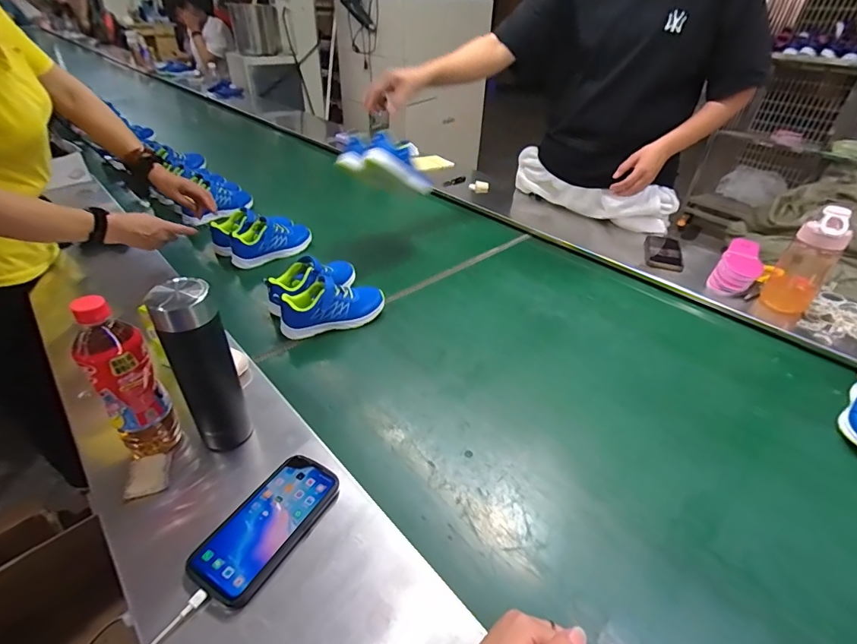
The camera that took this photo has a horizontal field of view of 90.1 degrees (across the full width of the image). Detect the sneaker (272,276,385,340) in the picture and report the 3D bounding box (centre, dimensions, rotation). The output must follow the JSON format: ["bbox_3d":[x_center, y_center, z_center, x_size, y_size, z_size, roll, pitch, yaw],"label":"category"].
[{"bbox_3d":[-0.181,-0.033,0.804,0.193,0.086,0.075,-11,39,-16],"label":"sneaker"}]

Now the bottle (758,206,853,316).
[{"bbox_3d":[0.731,-0.120,0.823,0.079,0.210,0.080,29,45,31],"label":"bottle"}]

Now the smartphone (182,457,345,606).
[{"bbox_3d":[-0.177,0.226,0.480,0.084,0.019,0.160,20,41,21],"label":"smartphone"}]

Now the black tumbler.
[{"bbox_3d":[-0.268,0.056,0.518,0.060,0.223,0.061,1,37,-1],"label":"black tumbler"}]

